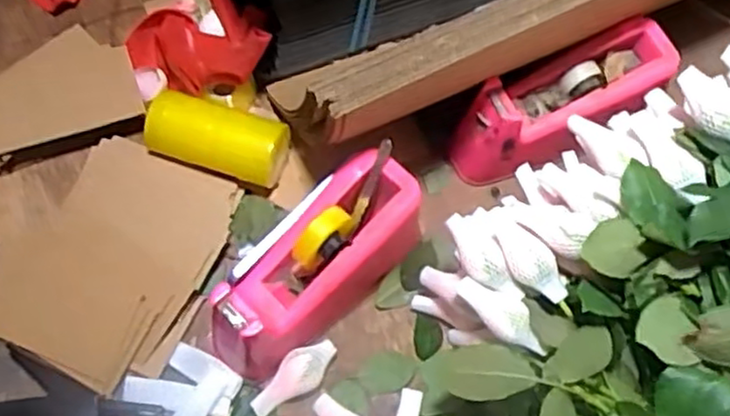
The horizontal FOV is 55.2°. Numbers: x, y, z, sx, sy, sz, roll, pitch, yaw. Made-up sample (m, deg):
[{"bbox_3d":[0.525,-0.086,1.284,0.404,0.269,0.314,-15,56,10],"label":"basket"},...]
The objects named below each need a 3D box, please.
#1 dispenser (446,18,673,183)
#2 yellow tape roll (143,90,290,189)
[{"bbox_3d":[0.185,-0.088,0.664,0.210,0.125,0.071,-24,69,-13],"label":"dispenser"},{"bbox_3d":[-0.138,-0.066,0.645,0.135,0.046,0.055,15,66,4],"label":"yellow tape roll"}]

